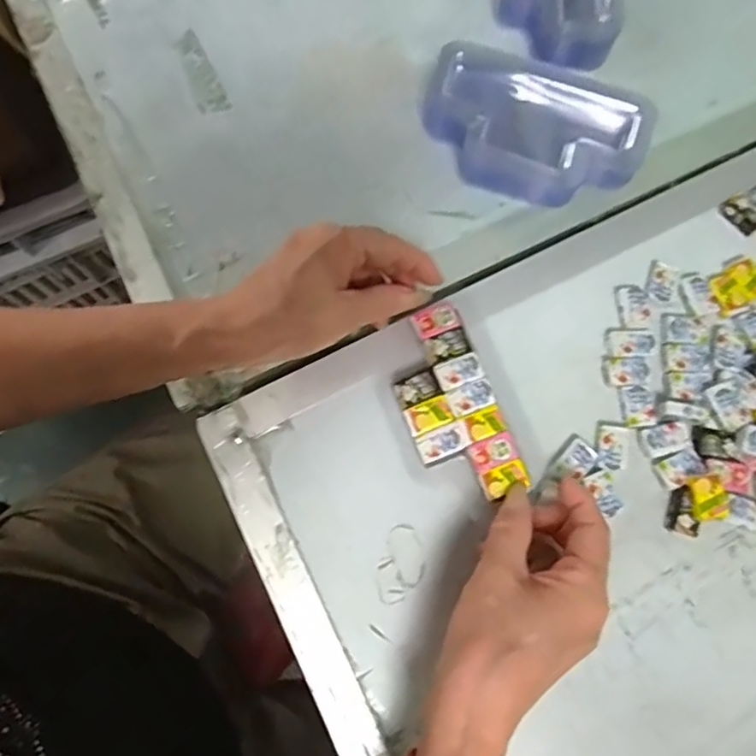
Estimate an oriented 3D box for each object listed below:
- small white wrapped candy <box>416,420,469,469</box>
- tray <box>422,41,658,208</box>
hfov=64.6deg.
[{"bbox_3d":[0.037,0.040,0.348,0.028,0.019,0.017,-25,77,-6],"label":"small white wrapped candy"},{"bbox_3d":[0.100,-0.157,0.384,0.139,0.042,0.084,19,77,5],"label":"tray"}]

